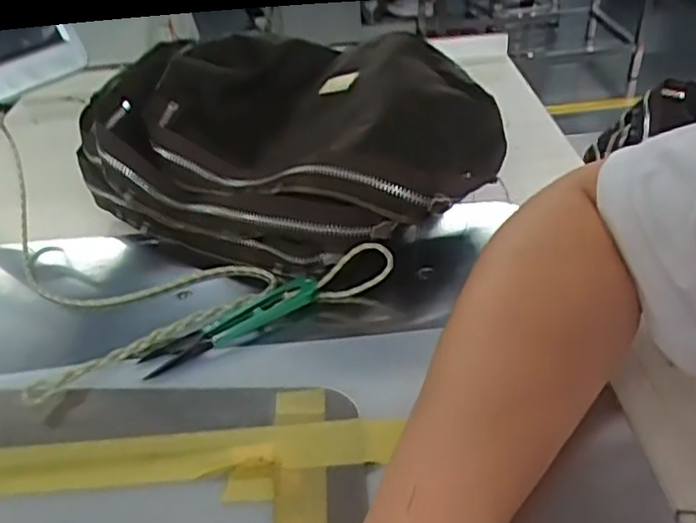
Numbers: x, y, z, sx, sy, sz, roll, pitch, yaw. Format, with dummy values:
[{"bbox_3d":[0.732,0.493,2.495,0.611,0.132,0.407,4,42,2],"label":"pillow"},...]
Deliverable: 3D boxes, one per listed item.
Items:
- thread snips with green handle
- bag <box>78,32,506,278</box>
[{"bbox_3d":[-0.066,0.033,0.365,0.102,0.012,0.022,-21,41,-17],"label":"thread snips with green handle"},{"bbox_3d":[-0.038,-0.091,0.460,0.286,0.083,0.195,15,43,25],"label":"bag"}]

